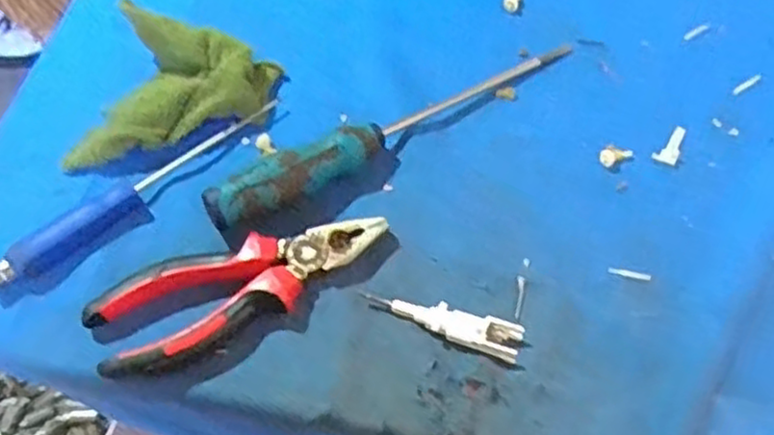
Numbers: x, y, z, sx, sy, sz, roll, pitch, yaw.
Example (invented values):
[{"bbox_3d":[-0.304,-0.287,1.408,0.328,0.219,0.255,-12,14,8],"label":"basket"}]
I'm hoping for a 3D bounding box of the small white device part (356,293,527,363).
[{"bbox_3d":[0.027,0.053,0.376,0.083,0.010,0.018,14,61,12],"label":"small white device part"}]

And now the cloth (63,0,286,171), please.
[{"bbox_3d":[-0.131,-0.074,0.454,0.110,0.036,0.106,9,60,9],"label":"cloth"}]

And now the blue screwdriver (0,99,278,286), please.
[{"bbox_3d":[-0.142,-0.014,0.429,0.186,0.019,0.028,-34,62,-16],"label":"blue screwdriver"}]

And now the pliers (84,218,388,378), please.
[{"bbox_3d":[-0.076,0.038,0.388,0.157,0.021,0.051,-20,60,-8],"label":"pliers"}]

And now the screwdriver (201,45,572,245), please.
[{"bbox_3d":[0.011,-0.055,0.435,0.248,0.037,0.026,-30,61,-13],"label":"screwdriver"}]

